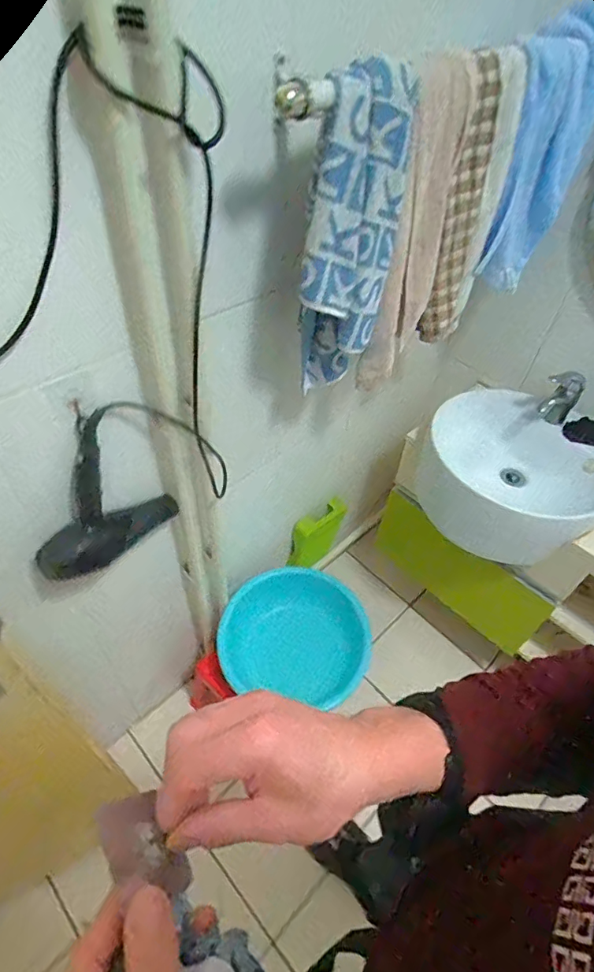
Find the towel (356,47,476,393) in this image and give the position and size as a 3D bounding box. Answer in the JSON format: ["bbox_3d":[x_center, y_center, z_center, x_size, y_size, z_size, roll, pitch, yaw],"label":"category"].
[{"bbox_3d":[0.176,-0.353,0.752,0.136,0.446,0.040,-28,56,-27],"label":"towel"}]

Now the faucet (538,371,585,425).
[{"bbox_3d":[0.627,-0.213,1.172,0.074,0.111,0.087,33,54,23],"label":"faucet"}]

